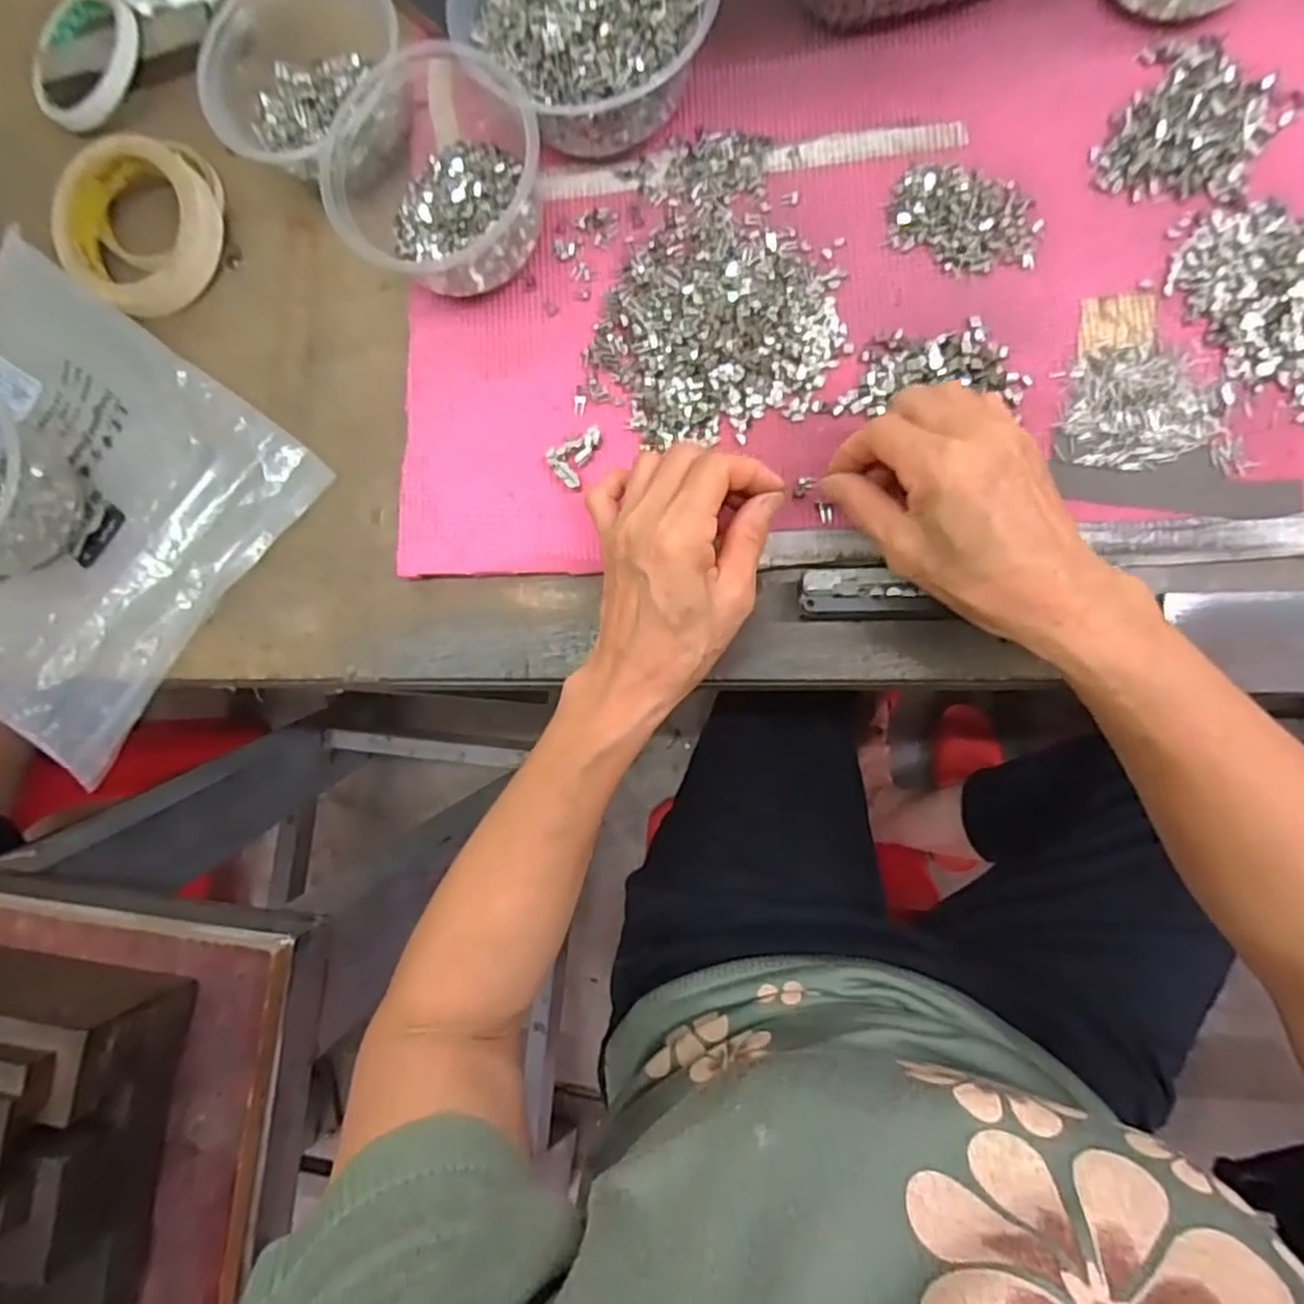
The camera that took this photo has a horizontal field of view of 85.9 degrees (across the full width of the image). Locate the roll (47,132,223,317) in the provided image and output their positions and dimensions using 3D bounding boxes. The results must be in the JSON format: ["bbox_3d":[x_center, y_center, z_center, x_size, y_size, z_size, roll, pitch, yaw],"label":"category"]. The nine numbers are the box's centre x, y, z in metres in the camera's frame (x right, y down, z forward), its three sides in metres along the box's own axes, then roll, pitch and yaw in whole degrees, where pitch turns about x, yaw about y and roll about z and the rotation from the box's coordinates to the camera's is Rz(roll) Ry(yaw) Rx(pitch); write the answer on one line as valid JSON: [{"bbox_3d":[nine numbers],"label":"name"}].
[{"bbox_3d":[-0.318,-0.263,0.434,0.098,0.032,0.096,0,88,7],"label":"roll"}]

